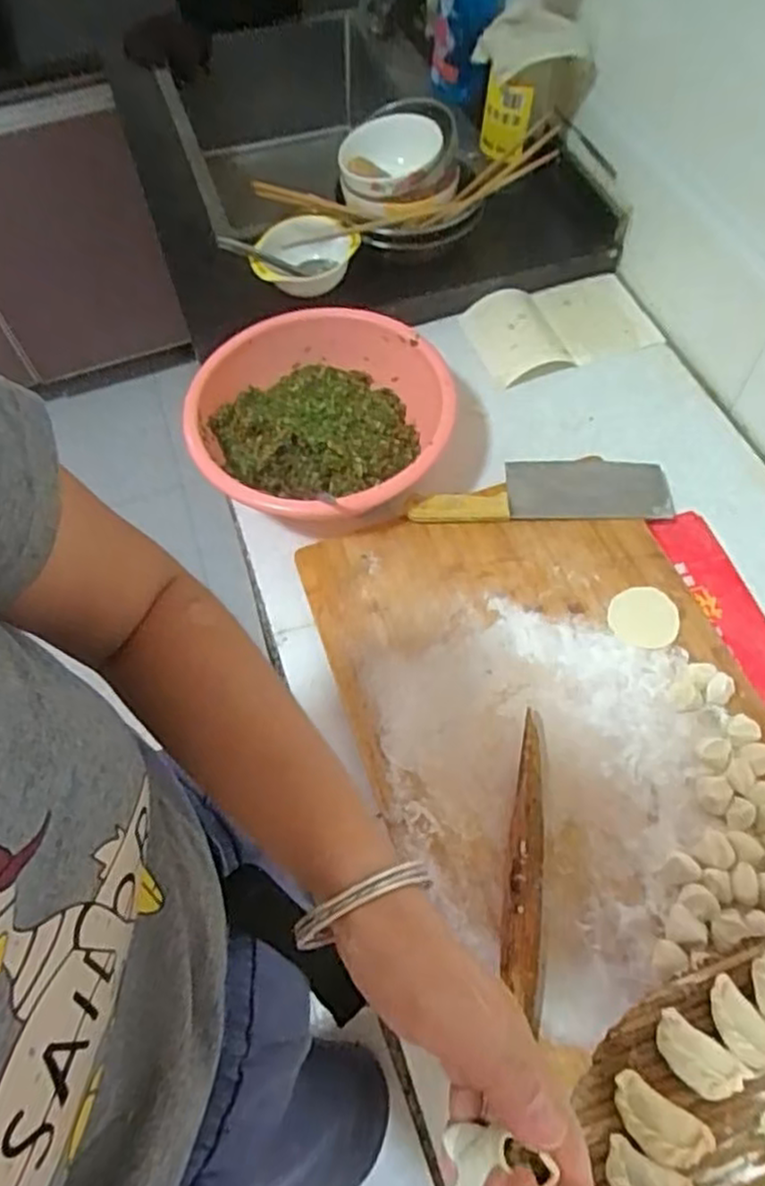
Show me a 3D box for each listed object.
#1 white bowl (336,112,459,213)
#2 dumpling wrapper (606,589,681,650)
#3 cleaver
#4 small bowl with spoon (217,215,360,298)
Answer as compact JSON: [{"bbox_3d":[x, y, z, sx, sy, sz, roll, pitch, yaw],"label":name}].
[{"bbox_3d":[0.021,-0.548,0.906,0.144,0.051,0.144,-1,60,2],"label":"white bowl"},{"bbox_3d":[0.261,0.025,0.714,0.071,0.004,0.064,-37,65,-17],"label":"dumpling wrapper"},{"bbox_3d":[0.174,-0.117,0.786,0.278,0.025,0.076,-2,60,1],"label":"cleaver"},{"bbox_3d":[-0.111,-0.440,0.931,0.140,0.059,0.109,32,66,19],"label":"small bowl with spoon"}]

